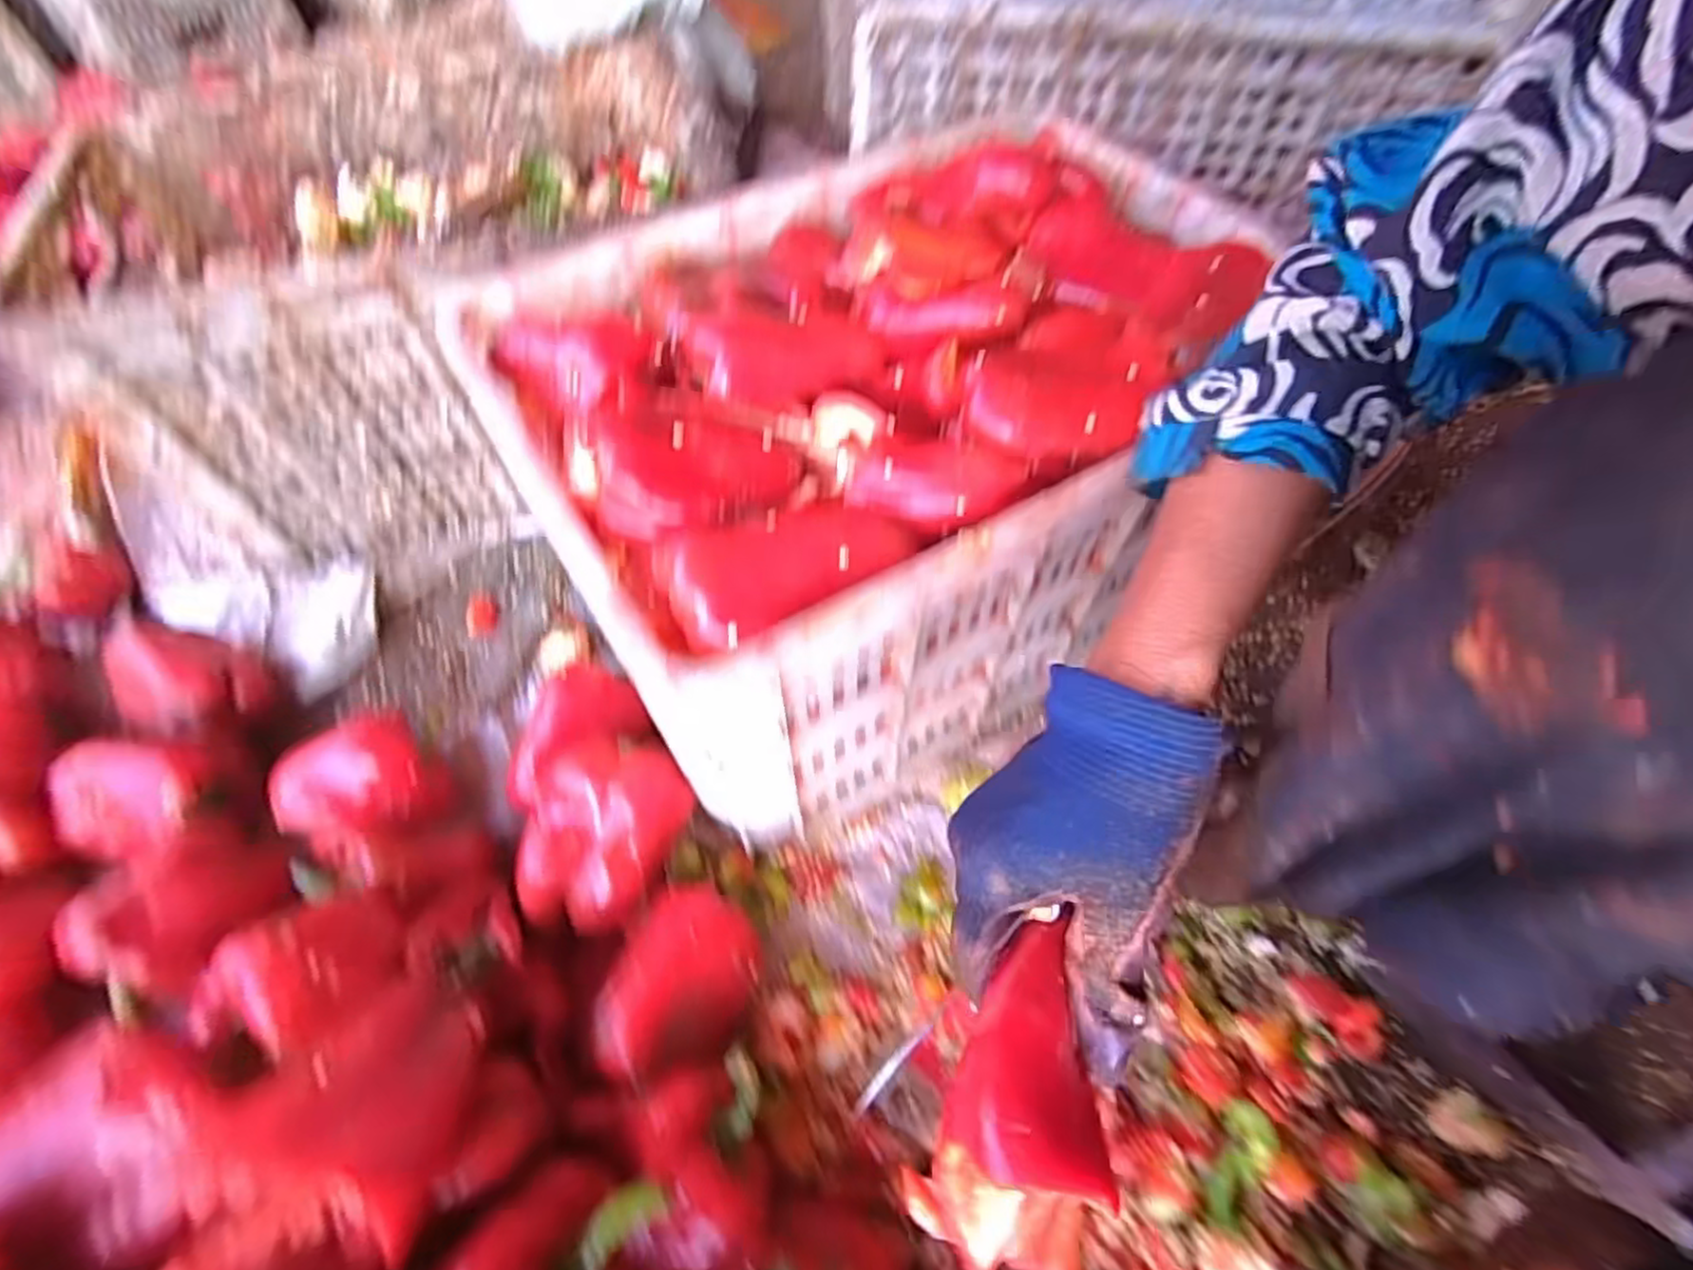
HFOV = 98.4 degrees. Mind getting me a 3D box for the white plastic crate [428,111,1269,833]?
[{"bbox_3d":[0.036,-0.130,0.563,0.488,0.294,0.358,-28,62,-18],"label":"white plastic crate"}]

